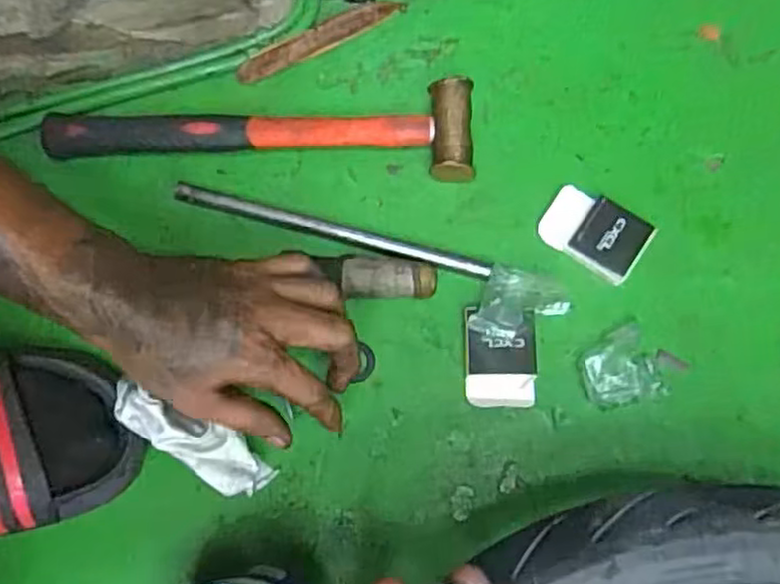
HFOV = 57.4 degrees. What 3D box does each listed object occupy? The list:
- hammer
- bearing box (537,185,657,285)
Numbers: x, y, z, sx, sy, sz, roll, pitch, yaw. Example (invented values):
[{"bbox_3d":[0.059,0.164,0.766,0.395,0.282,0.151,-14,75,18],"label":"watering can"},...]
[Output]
[{"bbox_3d":[-0.097,-0.114,0.521,0.309,0.033,0.067,0,76,1],"label":"hammer"},{"bbox_3d":[0.145,-0.042,0.507,0.072,0.019,0.048,35,79,9],"label":"bearing box"}]

